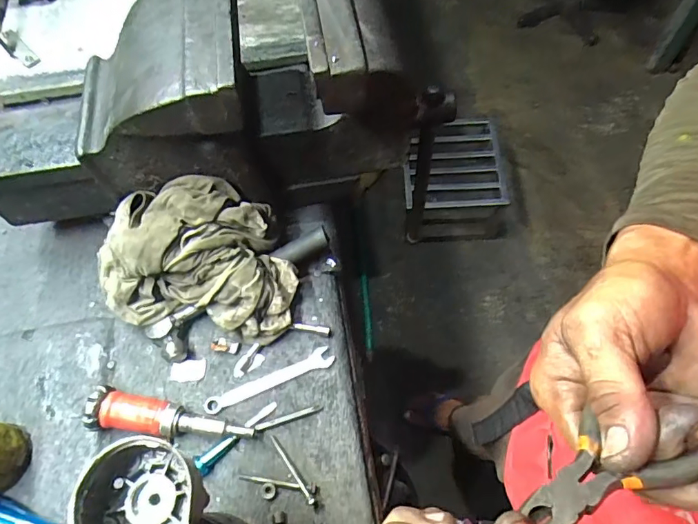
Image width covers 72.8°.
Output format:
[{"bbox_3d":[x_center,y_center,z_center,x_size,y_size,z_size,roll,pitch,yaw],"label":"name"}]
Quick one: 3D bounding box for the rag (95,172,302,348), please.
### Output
[{"bbox_3d":[-0.178,-0.008,0.555,0.226,0.108,0.152,6,63,5],"label":"rag"}]

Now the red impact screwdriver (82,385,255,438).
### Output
[{"bbox_3d":[-0.198,0.174,0.521,0.176,0.036,0.043,8,64,6],"label":"red impact screwdriver"}]

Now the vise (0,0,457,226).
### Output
[{"bbox_3d":[-0.157,-0.177,0.558,0.547,0.250,0.198,0,63,2],"label":"vise"}]

